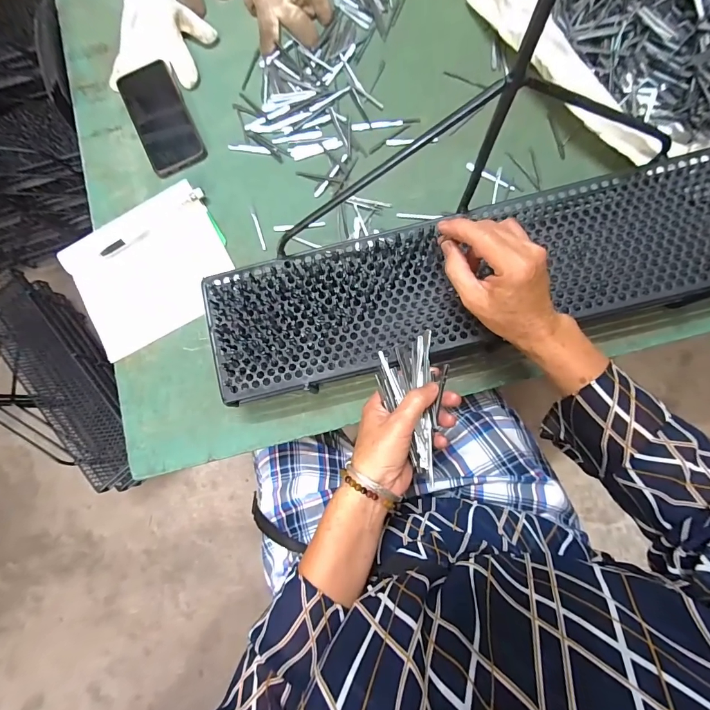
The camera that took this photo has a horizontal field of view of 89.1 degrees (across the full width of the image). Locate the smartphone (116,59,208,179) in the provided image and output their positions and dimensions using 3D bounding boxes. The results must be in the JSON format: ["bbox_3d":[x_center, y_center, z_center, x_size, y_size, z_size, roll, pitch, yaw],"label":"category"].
[{"bbox_3d":[-0.268,-0.327,0.498,0.074,0.015,0.162,-26,81,0],"label":"smartphone"}]

